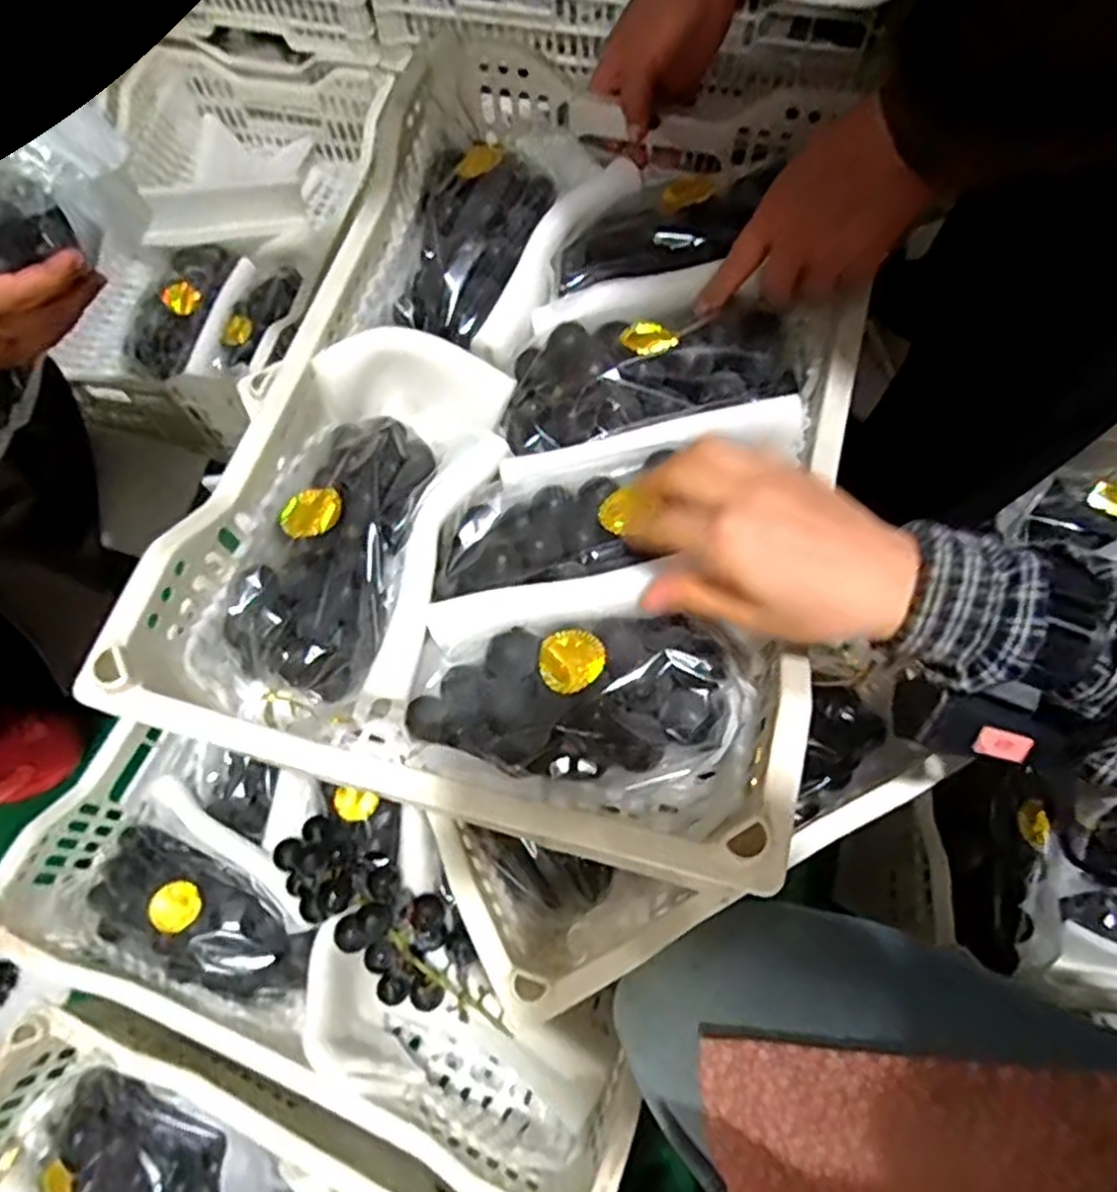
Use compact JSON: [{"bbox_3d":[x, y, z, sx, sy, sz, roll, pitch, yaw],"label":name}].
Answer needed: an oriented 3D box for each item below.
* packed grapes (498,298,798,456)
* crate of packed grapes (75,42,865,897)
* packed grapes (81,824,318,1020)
[{"bbox_3d":[0.056,-0.150,0.486,0.191,0.055,0.083,-11,67,-4],"label":"packed grapes"},{"bbox_3d":[-0.004,-0.103,0.497,0.339,0.148,0.495,14,68,7],"label":"crate of packed grapes"},{"bbox_3d":[-0.309,0.276,0.630,0.211,0.060,0.091,23,69,10],"label":"packed grapes"}]

